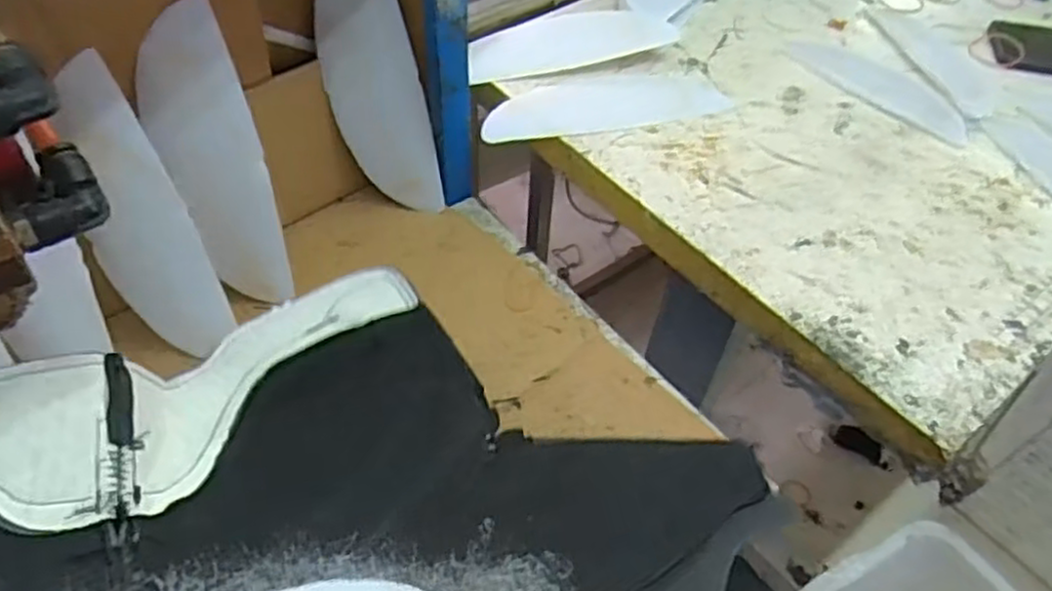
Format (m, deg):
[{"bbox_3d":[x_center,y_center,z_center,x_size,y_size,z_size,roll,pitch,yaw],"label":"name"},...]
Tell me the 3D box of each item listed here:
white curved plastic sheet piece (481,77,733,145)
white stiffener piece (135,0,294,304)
[{"bbox_3d":[0.067,-0.175,0.678,0.223,0.008,0.070,-15,58,-14],"label":"white curved plastic sheet piece"},{"bbox_3d":[-0.223,-0.093,0.534,0.068,0.216,0.008,-15,27,-8],"label":"white stiffener piece"}]

